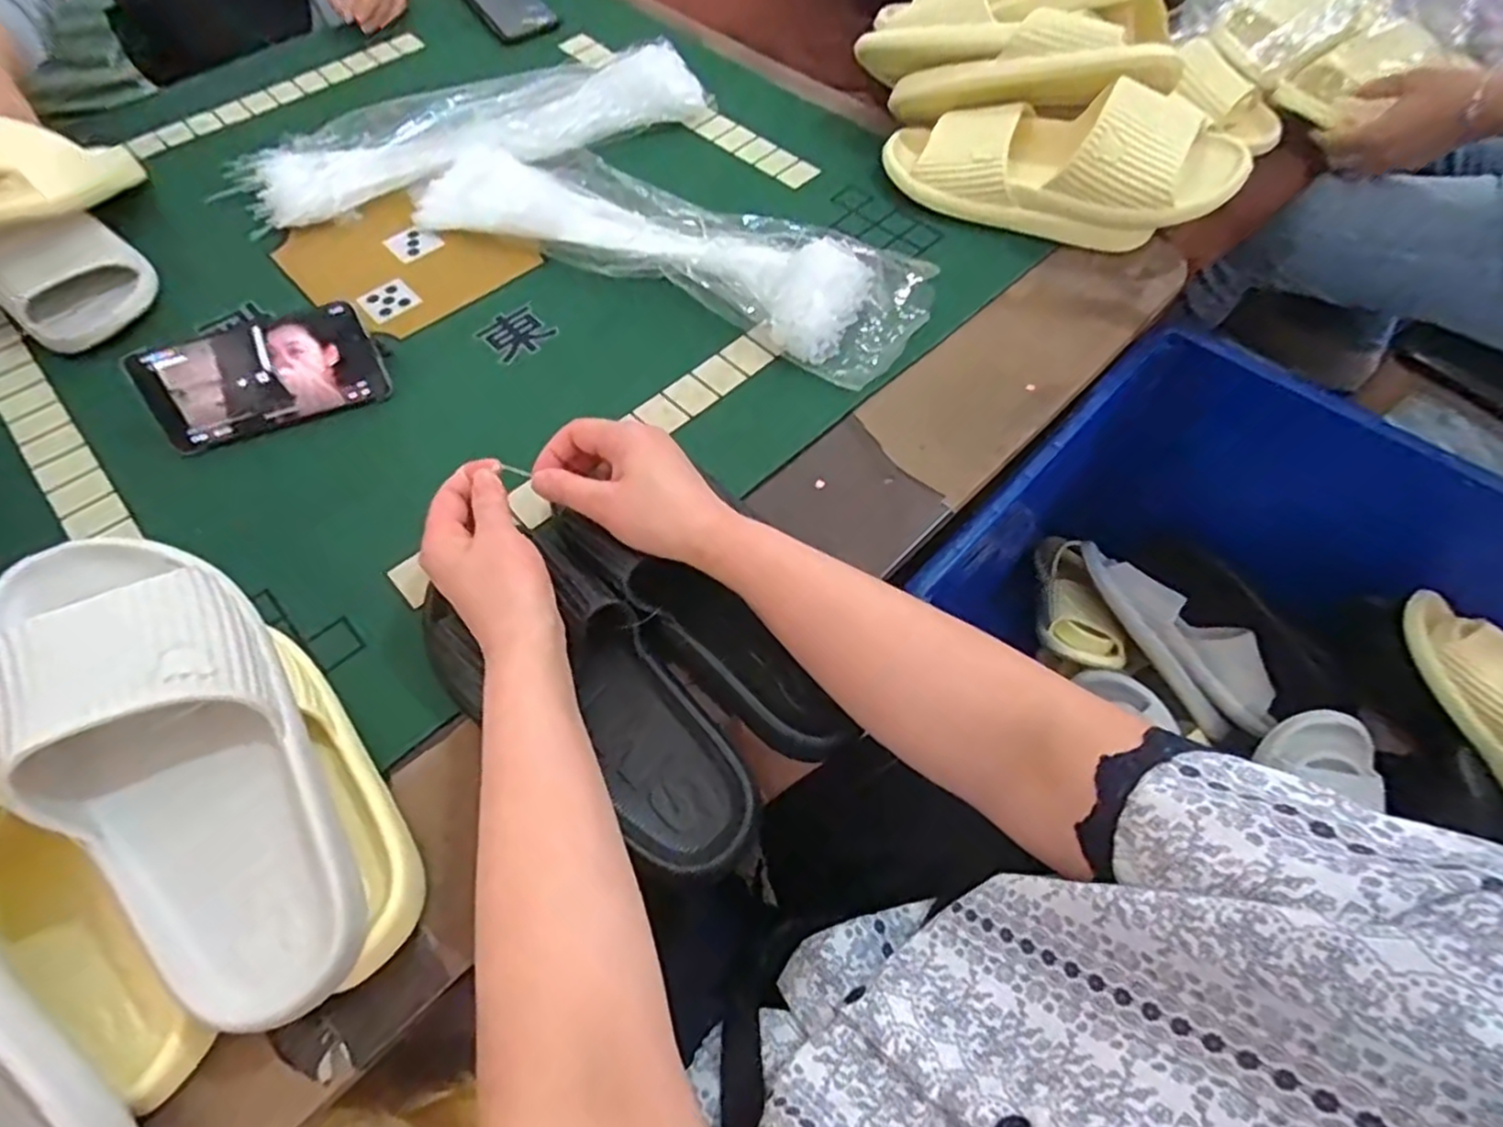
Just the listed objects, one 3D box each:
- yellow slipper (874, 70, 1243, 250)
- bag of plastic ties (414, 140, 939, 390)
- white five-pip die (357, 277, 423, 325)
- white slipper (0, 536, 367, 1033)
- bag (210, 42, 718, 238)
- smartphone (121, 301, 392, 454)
[{"bbox_3d":[0.255,-0.346,0.624,0.293,0.101,0.099,24,61,14],"label":"yellow slipper"},{"bbox_3d":[-0.084,-0.292,0.634,0.487,0.045,0.124,27,62,15],"label":"bag of plastic ties"},{"bbox_3d":[-0.330,-0.241,0.659,0.046,0.005,0.045,42,69,17],"label":"white five-pip die"},{"bbox_3d":[-0.275,0.095,0.348,0.099,0.077,0.260,-30,87,-17],"label":"white slipper"},{"bbox_3d":[-0.275,-0.432,0.723,0.467,0.042,0.142,-21,61,-12],"label":"bag"},{"bbox_3d":[-0.371,-0.142,0.554,0.161,0.077,0.010,-20,26,-11],"label":"smartphone"}]

